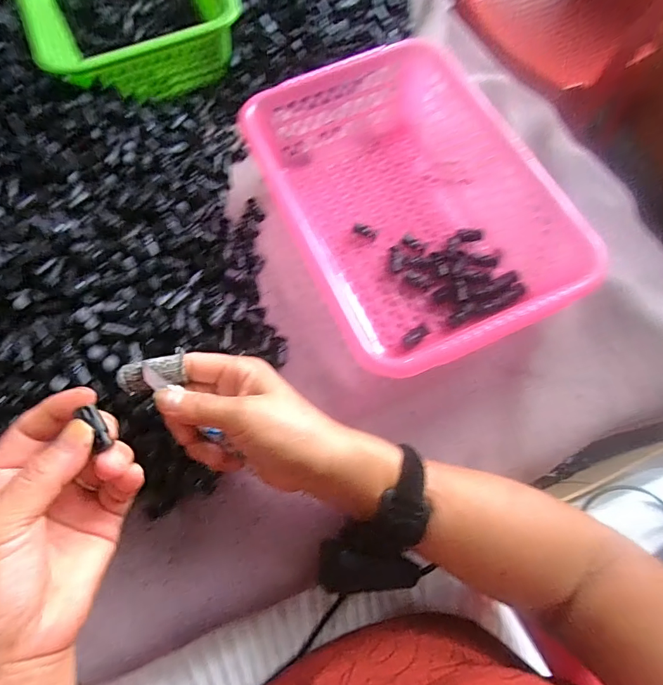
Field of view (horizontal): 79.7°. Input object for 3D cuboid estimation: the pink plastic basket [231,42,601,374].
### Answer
[{"bbox_3d":[0.067,-0.127,0.374,0.216,0.074,0.309,-23,69,-8],"label":"pink plastic basket"}]

